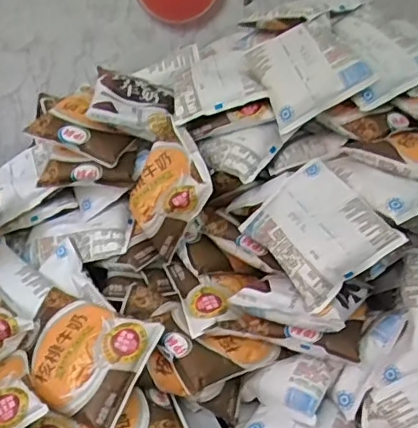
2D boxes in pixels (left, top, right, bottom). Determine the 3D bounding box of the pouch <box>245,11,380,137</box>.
[{"bbox_3d":[0.092,-0.145,0.570,0.094,0.022,0.116,-29,54,14],"label":"pouch"}]

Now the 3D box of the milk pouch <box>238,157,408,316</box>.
[{"bbox_3d":[0.090,0.012,0.504,0.092,0.024,0.122,-37,43,1],"label":"milk pouch"}]

